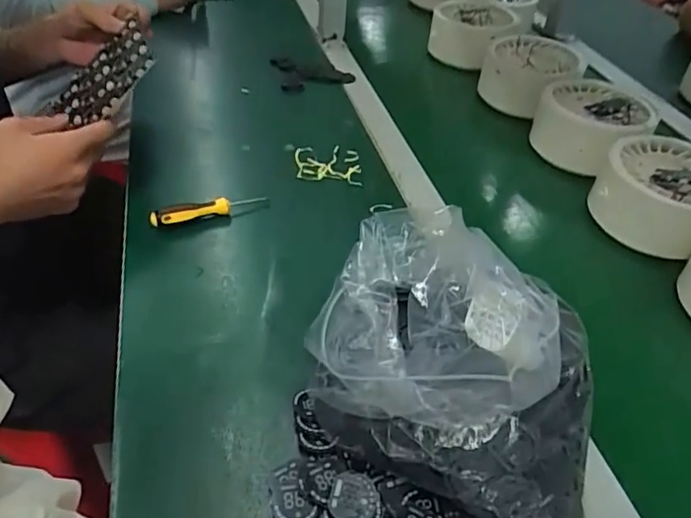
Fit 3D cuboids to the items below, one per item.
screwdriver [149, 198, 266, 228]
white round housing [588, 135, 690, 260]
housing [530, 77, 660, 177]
[{"bbox_3d":[-0.137,-0.053,0.578,0.122,0.024,0.015,-16,50,-22],"label":"screwdriver"},{"bbox_3d":[0.342,-0.069,0.600,0.141,0.065,0.144,23,47,15],"label":"white round housing"},{"bbox_3d":[0.296,-0.169,0.697,0.156,0.062,0.131,-31,57,-32],"label":"housing"}]

